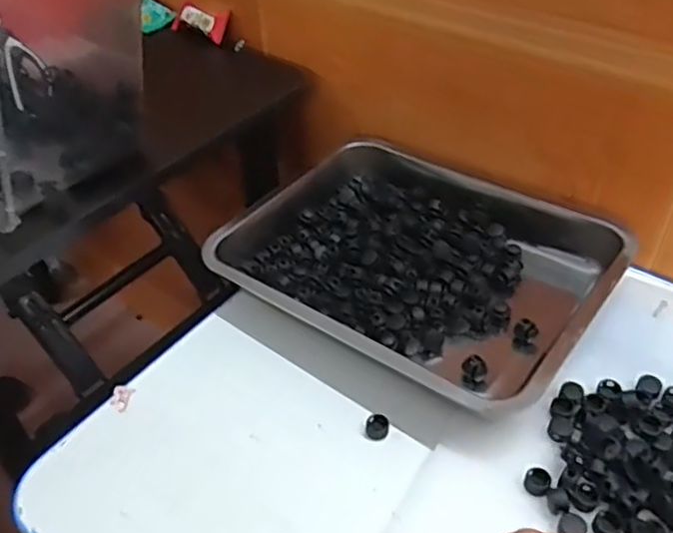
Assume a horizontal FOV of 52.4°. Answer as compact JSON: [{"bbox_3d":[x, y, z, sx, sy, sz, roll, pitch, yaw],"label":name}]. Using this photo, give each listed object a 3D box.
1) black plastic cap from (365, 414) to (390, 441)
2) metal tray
[{"bbox_3d":[0.030,0.118,0.504,0.017,0.010,0.016,-1,43,1],"label":"black plastic cap"},{"bbox_3d":[0.077,-0.016,0.610,0.320,0.054,0.268,30,52,30],"label":"metal tray"}]

